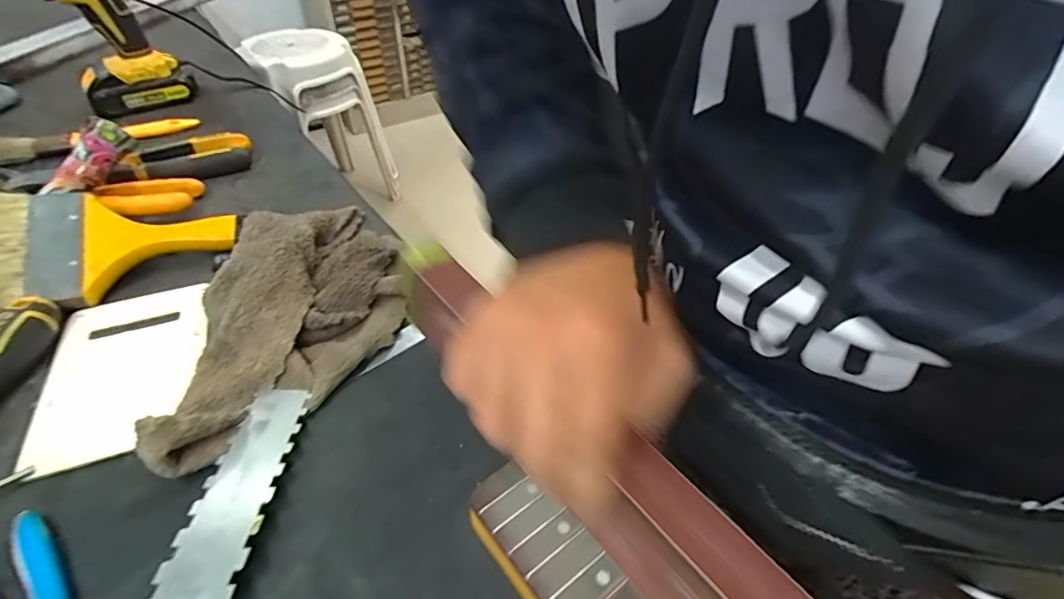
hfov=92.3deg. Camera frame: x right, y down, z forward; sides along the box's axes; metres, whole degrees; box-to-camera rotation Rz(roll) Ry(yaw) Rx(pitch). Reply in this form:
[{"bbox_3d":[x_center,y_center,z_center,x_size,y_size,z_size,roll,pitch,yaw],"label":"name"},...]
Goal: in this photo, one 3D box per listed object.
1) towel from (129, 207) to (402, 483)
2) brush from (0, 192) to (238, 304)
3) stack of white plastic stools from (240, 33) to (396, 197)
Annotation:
[{"bbox_3d":[-0.159,-0.005,0.357,0.137,0.050,0.236,-8,45,-8],"label":"towel"},{"bbox_3d":[-0.337,-0.049,0.393,0.187,0.020,0.107,-14,68,-23],"label":"brush"},{"bbox_3d":[-0.648,-0.559,1.626,0.344,0.484,0.312,-17,46,-18],"label":"stack of white plastic stools"}]

